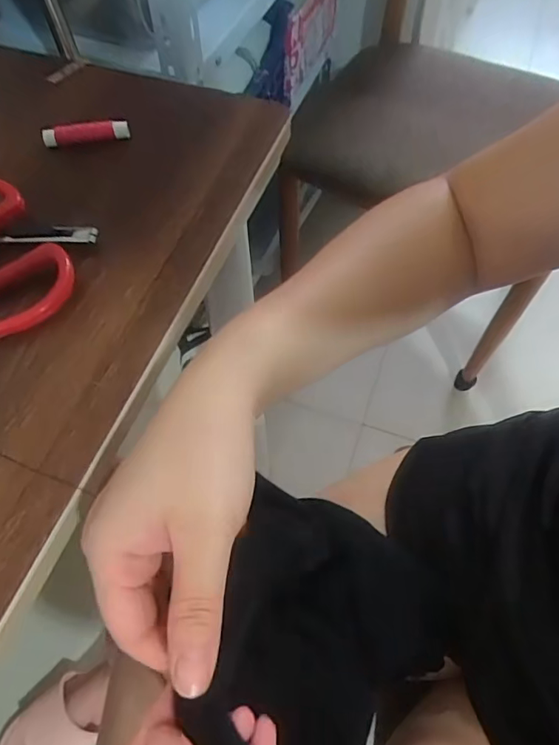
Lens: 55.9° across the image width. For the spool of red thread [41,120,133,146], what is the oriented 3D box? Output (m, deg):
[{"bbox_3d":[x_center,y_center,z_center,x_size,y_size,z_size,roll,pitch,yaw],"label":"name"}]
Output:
[{"bbox_3d":[-0.133,-0.167,0.363,0.057,0.009,0.015,-11,59,-6],"label":"spool of red thread"}]

